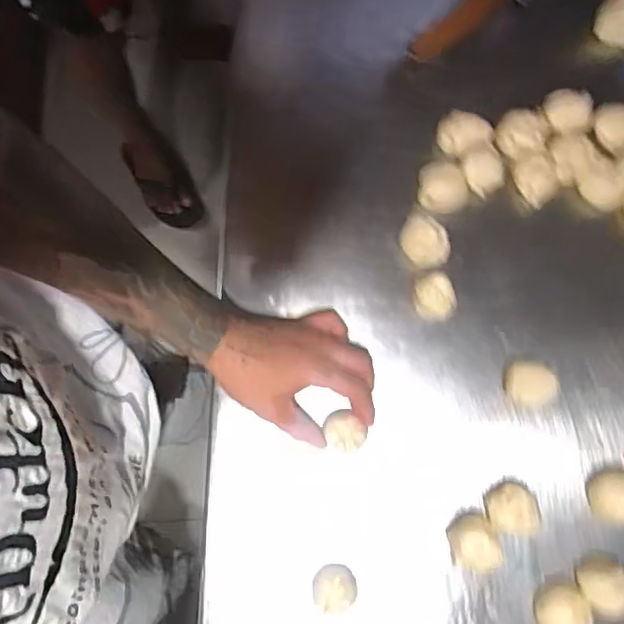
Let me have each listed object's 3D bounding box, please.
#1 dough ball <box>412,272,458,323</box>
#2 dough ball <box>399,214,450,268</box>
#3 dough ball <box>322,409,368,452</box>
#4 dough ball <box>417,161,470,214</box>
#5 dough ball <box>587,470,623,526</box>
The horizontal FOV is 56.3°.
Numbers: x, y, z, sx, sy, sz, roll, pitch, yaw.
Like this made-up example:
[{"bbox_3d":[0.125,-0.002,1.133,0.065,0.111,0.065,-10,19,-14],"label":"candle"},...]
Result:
[{"bbox_3d":[0.109,-0.012,0.523,0.038,0.031,0.039,0,79,0],"label":"dough ball"},{"bbox_3d":[0.101,-0.063,0.536,0.037,0.035,0.050,-41,82,-7],"label":"dough ball"},{"bbox_3d":[0.027,0.104,0.503,0.033,0.026,0.036,0,79,0],"label":"dough ball"},{"bbox_3d":[0.123,-0.117,0.551,0.046,0.026,0.043,0,79,0],"label":"dough ball"},{"bbox_3d":[0.259,0.161,0.505,0.038,0.030,0.042,-14,79,-3],"label":"dough ball"}]

